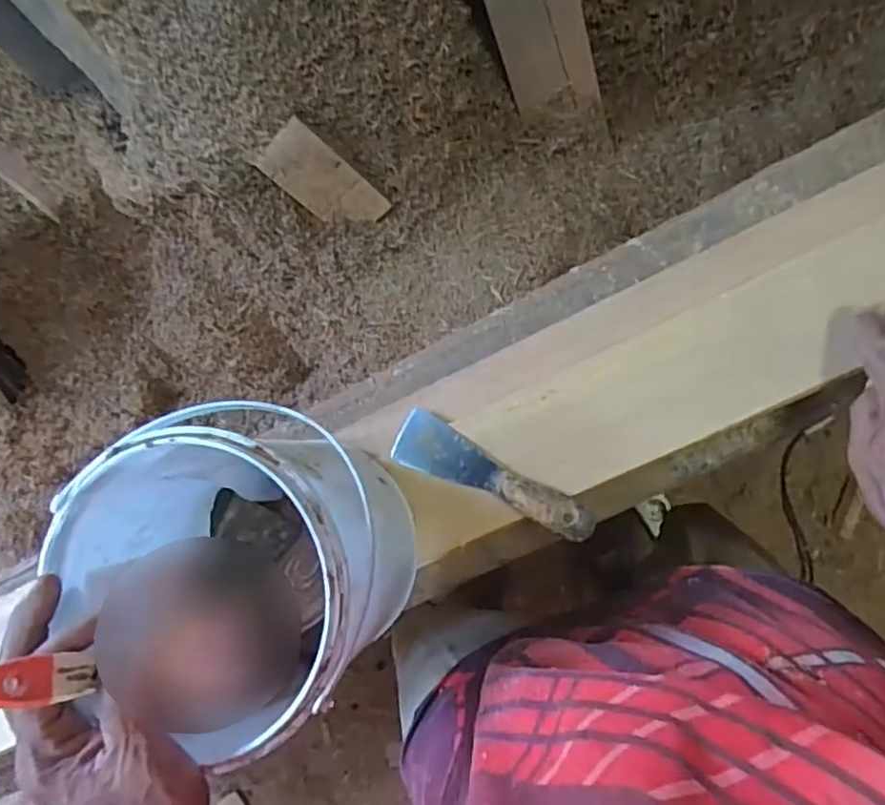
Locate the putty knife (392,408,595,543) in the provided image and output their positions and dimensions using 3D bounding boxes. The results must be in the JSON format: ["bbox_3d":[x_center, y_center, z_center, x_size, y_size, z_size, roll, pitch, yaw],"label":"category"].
[{"bbox_3d":[0.039,0.056,0.507,0.162,0.032,0.042,24,92,9],"label":"putty knife"}]

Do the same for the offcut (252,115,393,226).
[{"bbox_3d":[-0.160,-0.296,0.900,0.082,0.010,0.167,-40,123,20],"label":"offcut"}]

